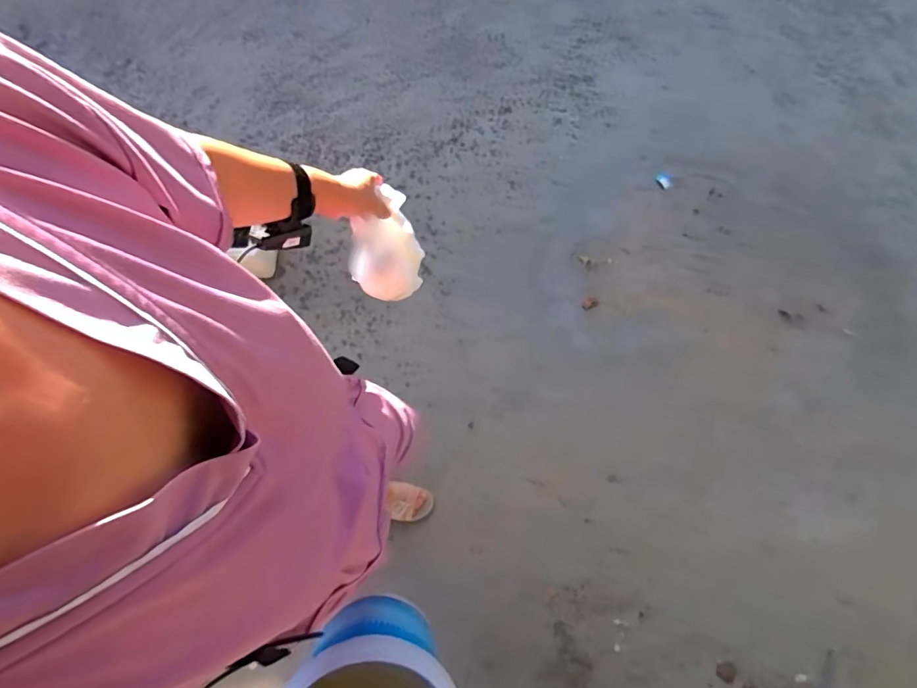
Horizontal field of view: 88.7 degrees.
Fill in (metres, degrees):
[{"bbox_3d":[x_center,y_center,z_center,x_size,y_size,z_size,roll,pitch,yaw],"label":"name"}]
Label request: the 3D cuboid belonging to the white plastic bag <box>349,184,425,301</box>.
[{"bbox_3d":[-0.117,-0.147,0.737,0.111,0.143,0.109,-17,74,-4],"label":"white plastic bag"}]

